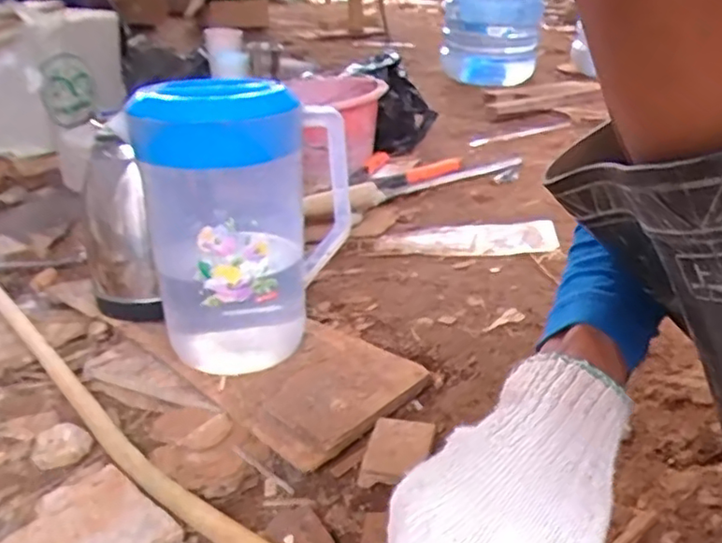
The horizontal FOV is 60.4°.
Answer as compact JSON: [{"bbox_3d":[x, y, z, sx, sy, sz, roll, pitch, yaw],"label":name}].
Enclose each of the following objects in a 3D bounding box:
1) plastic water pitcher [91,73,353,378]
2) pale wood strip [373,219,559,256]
[{"bbox_3d":[-0.111,-0.049,0.617,0.180,0.275,0.126,-27,34,-35],"label":"plastic water pitcher"},{"bbox_3d":[0.141,-0.046,0.854,0.240,0.014,0.083,0,28,10],"label":"pale wood strip"}]

